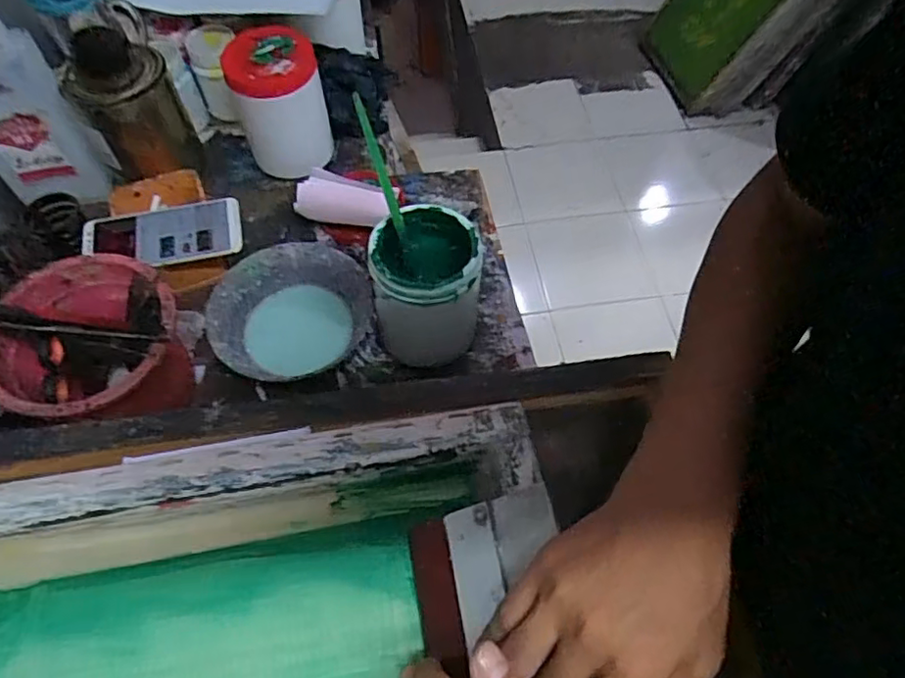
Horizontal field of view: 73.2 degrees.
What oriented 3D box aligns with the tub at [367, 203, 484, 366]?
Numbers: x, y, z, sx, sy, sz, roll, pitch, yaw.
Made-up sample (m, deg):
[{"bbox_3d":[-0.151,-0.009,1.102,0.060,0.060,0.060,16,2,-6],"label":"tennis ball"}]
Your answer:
[{"bbox_3d":[-0.024,-0.043,0.596,0.099,0.155,0.101,0,60,0],"label":"tub"}]

